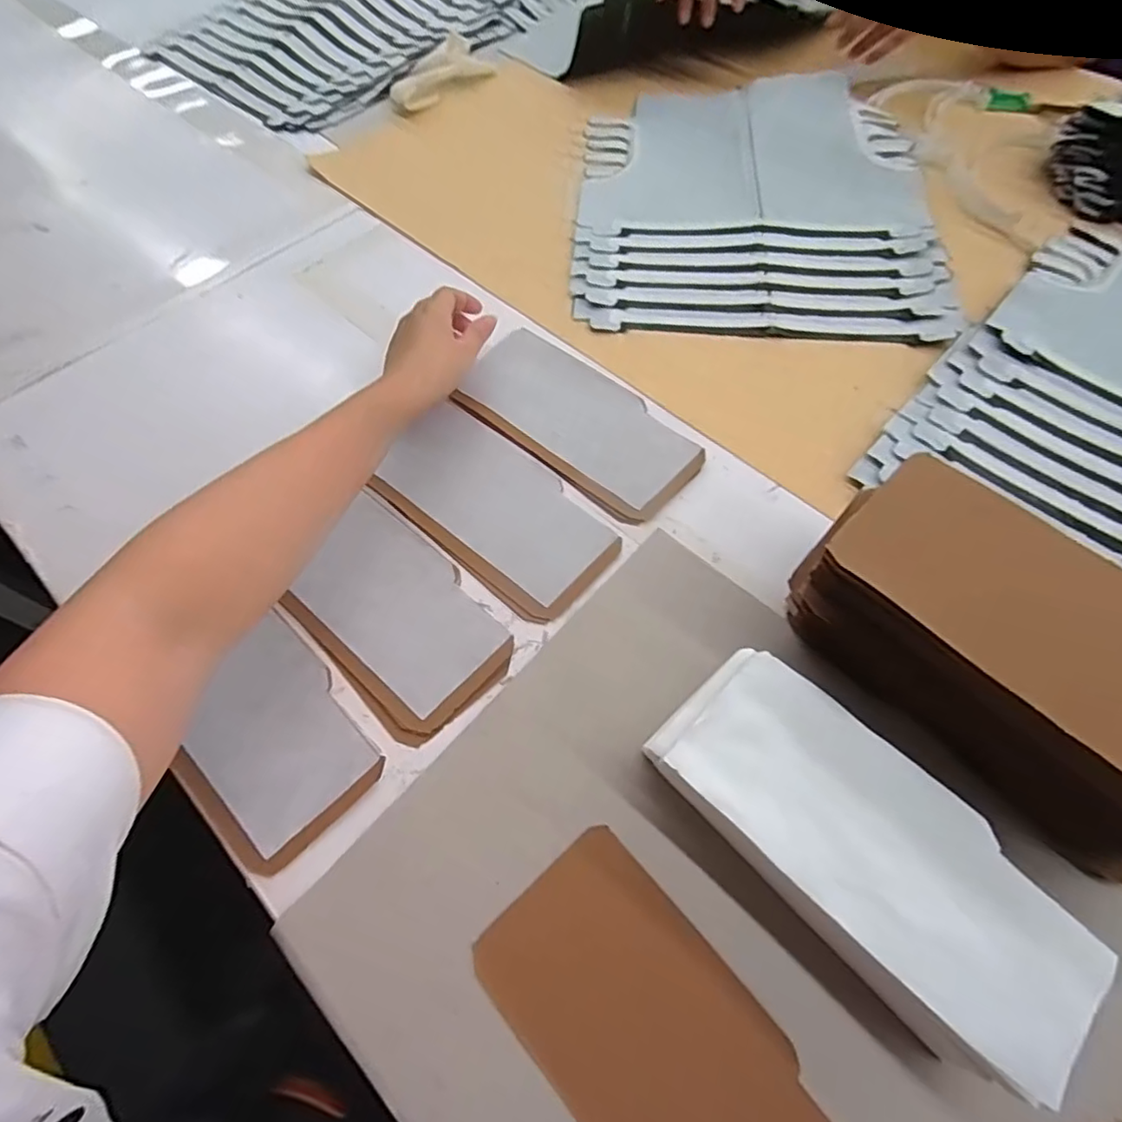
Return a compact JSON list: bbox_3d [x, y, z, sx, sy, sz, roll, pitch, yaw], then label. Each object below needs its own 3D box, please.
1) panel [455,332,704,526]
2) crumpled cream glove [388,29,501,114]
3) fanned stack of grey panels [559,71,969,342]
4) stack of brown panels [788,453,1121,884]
[{"bbox_3d":[0.014,-0.125,0.504,0.213,0.023,0.114,34,66,15],"label":"panel"},{"bbox_3d":[-0.156,-0.634,0.779,0.085,0.014,0.166,31,70,17],"label":"crumpled cream glove"},{"bbox_3d":[0.202,-0.403,0.646,0.357,0.013,0.414,4,63,3],"label":"fanned stack of grey panels"},{"bbox_3d":[0.254,0.064,0.345,0.114,0.121,0.235,-38,68,-17],"label":"stack of brown panels"}]

